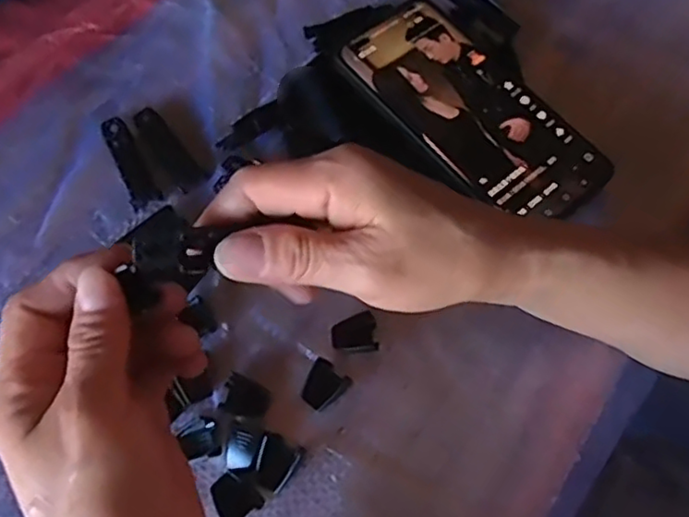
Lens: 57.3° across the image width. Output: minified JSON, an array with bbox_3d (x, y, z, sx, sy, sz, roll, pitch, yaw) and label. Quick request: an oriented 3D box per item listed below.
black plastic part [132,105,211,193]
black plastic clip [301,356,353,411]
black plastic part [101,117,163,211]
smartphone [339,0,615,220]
[{"bbox_3d":[-0.105,-0.067,0.379,0.017,0.009,0.064,-35,67,-15],"label":"black plastic part"},{"bbox_3d":[-0.011,0.063,0.314,0.020,0.004,0.022,34,69,17],"label":"black plastic clip"},{"bbox_3d":[-0.128,-0.059,0.372,0.016,0.011,0.064,-26,65,-11],"label":"black plastic part"},{"bbox_3d":[0.073,-0.086,0.366,0.076,0.004,0.161,-38,76,-18],"label":"smartphone"}]

